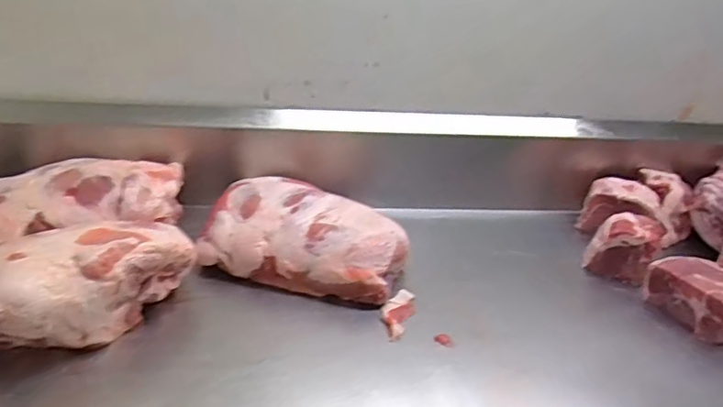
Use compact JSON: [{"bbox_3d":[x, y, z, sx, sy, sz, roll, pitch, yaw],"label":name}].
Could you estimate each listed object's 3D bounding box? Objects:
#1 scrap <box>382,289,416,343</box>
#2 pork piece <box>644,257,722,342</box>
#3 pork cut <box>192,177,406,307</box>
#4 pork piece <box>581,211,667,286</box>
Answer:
[{"bbox_3d":[0.056,0.173,0.910,0.048,0.014,0.104,16,30,21],"label":"scrap"},{"bbox_3d":[0.567,0.150,0.957,0.112,0.073,0.155,-19,36,-38],"label":"pork piece"},{"bbox_3d":[-0.087,0.056,0.987,0.336,0.122,0.190,11,29,11],"label":"pork cut"},{"bbox_3d":[0.483,0.074,1.046,0.109,0.093,0.104,24,33,31],"label":"pork piece"}]

